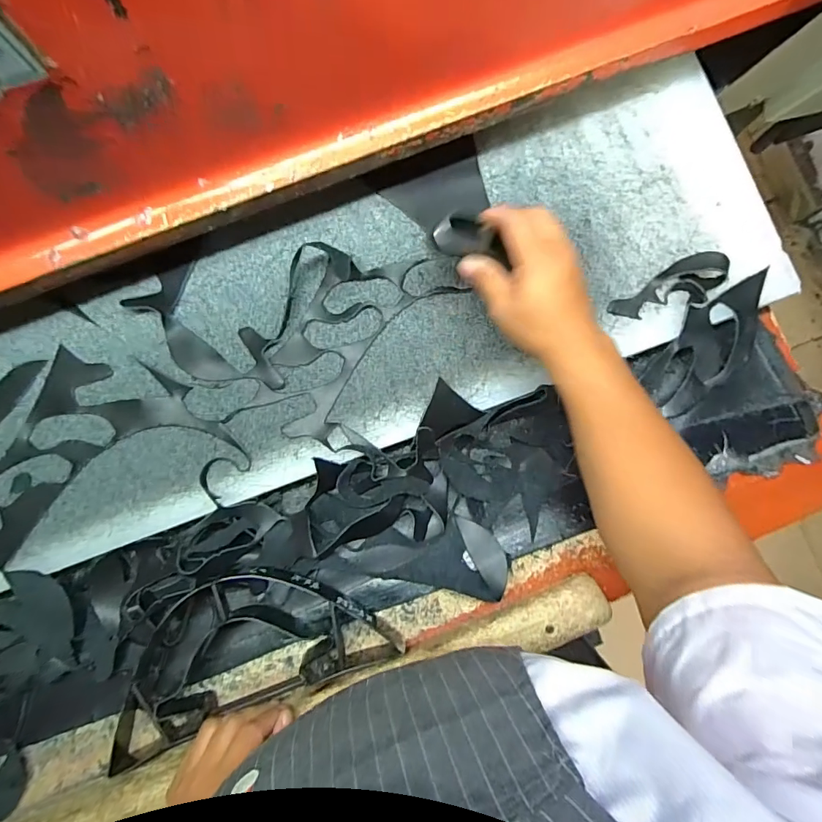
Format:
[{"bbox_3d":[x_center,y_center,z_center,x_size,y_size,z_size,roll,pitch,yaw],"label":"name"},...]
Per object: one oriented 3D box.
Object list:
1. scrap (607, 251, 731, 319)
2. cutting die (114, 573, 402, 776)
[{"bbox_3d":[0.260,-0.119,0.451,0.116,0.022,0.046,-28,86,-2],"label":"scrap"},{"bbox_3d":[-0.150,0.216,0.420,0.263,0.041,0.124,-18,86,-1],"label":"cutting die"}]

